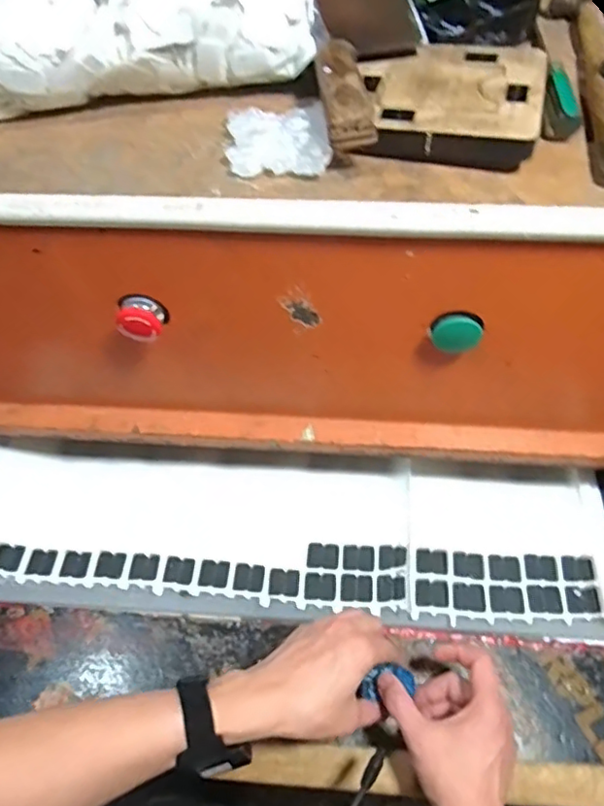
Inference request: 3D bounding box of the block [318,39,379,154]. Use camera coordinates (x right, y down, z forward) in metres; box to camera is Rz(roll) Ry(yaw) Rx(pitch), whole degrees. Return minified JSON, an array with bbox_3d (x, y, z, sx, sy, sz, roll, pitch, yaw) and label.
[{"bbox_3d":[0.030,-0.224,0.423,0.033,0.029,0.101,-6,55,-5],"label":"block"}]

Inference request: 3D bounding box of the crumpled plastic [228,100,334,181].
[{"bbox_3d":[-0.018,-0.198,0.435,0.073,0.021,0.082,-3,55,-3],"label":"crumpled plastic"}]

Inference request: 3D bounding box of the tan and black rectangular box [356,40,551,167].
[{"bbox_3d":[0.111,-0.230,0.442,0.129,0.030,0.129,12,56,8],"label":"tan and black rectangular box"}]

